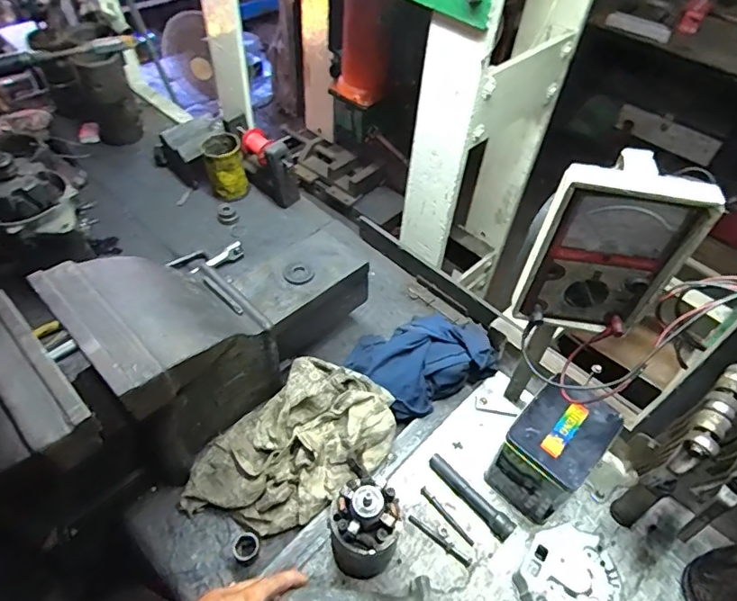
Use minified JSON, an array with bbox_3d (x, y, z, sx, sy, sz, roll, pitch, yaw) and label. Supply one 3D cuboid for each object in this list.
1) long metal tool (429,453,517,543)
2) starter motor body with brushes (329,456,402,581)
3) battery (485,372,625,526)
[{"bbox_3d":[0.128,0.245,0.632,0.022,0.022,0.127,-32,59,-27],"label":"long metal tool"},{"bbox_3d":[-0.004,0.242,0.533,0.071,0.155,0.064,20,52,12],"label":"starter motor body with brushes"},{"bbox_3d":[0.224,0.185,0.624,0.092,0.127,0.126,38,57,25],"label":"battery"}]

